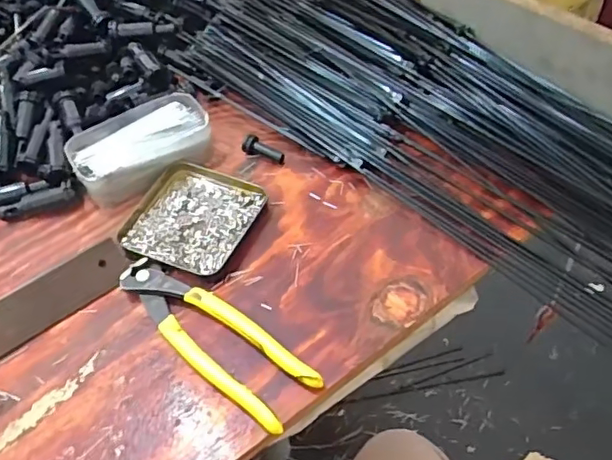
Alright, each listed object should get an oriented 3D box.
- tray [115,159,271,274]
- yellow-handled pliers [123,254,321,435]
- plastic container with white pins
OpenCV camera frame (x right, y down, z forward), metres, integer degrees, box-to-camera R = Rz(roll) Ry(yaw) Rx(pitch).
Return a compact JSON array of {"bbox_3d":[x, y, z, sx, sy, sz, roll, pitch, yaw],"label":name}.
[{"bbox_3d":[-0.092,-0.011,0.463,0.098,0.009,0.100,17,56,15],"label":"tray"},{"bbox_3d":[-0.067,0.072,0.391,0.165,0.013,0.048,33,62,24],"label":"yellow-handled pliers"},{"bbox_3d":[-0.143,-0.073,0.498,0.118,0.031,0.075,-27,57,-16],"label":"plastic container with white pins"}]

